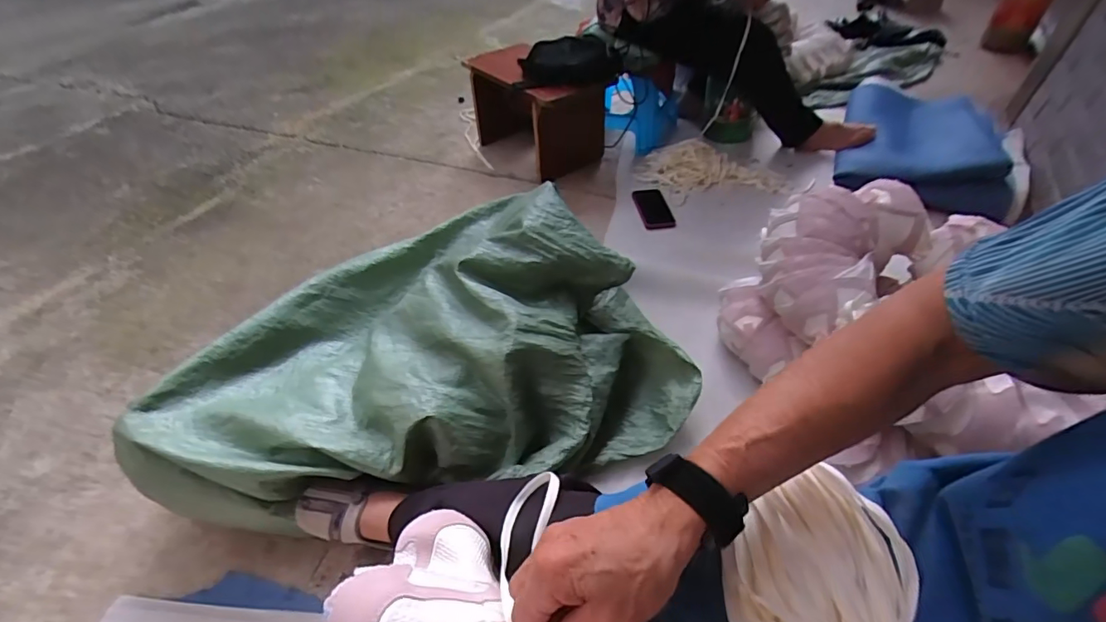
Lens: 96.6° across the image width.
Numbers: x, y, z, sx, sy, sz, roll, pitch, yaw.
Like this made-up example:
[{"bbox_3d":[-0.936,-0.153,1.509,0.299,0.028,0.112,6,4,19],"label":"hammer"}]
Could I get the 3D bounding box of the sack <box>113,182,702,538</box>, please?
[{"bbox_3d":[-0.193,0.055,0.864,0.779,0.266,0.543,-13,44,-5],"label":"sack"}]

